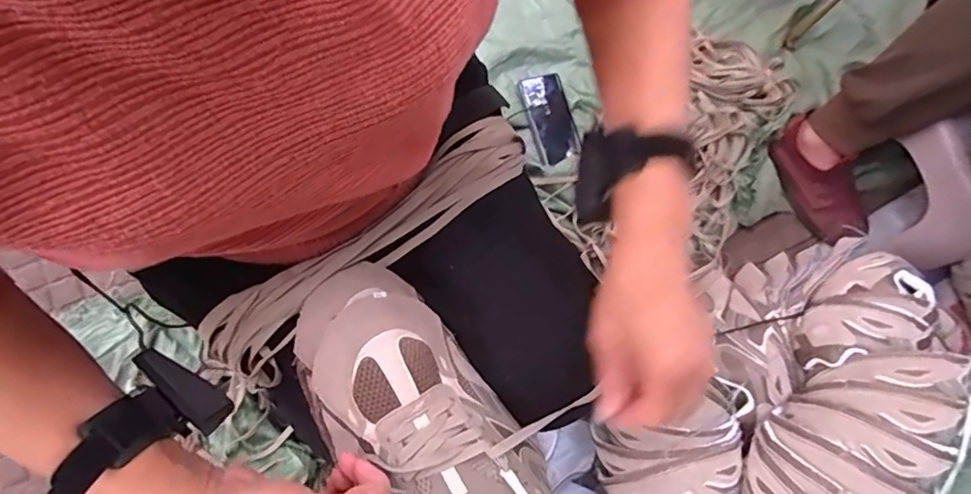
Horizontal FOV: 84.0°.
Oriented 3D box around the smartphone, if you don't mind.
[{"bbox_3d":[0.110,-0.218,0.919,0.077,0.012,0.164,-15,80,-10],"label":"smartphone"}]

